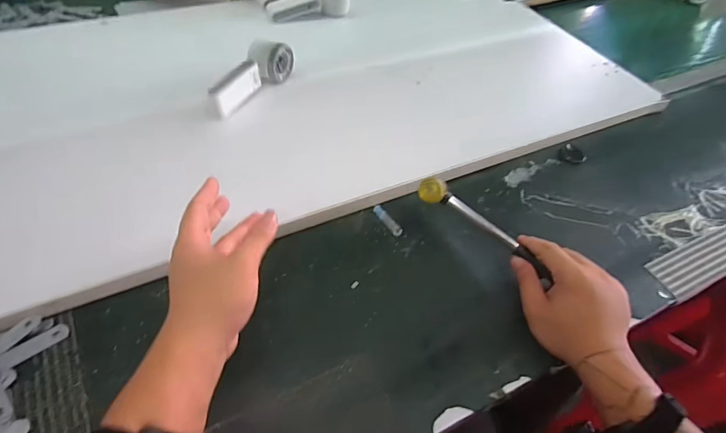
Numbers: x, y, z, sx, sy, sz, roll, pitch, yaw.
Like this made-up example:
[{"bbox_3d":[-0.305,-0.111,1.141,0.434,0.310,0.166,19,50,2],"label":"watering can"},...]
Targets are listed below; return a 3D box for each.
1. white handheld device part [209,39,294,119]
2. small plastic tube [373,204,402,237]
[{"bbox_3d":[-0.173,-0.211,0.634,0.040,0.054,0.165,27,54,17],"label":"white handheld device part"},{"bbox_3d":[0.032,0.005,0.541,0.012,0.012,0.053,-27,57,-22],"label":"small plastic tube"}]

